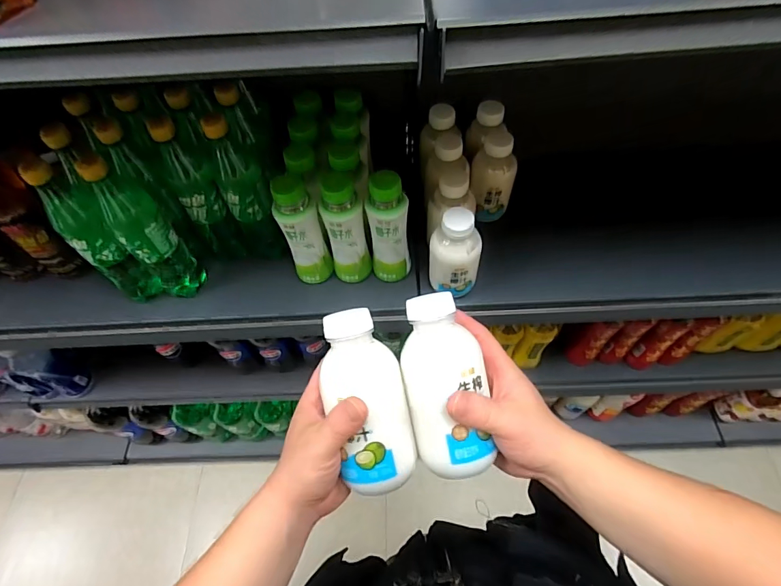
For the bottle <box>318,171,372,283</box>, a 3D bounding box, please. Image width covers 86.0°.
[{"bbox_3d":[-0.062,-0.084,0.576,0.056,0.174,0.050,-12,59,-4],"label":"bottle"}]

